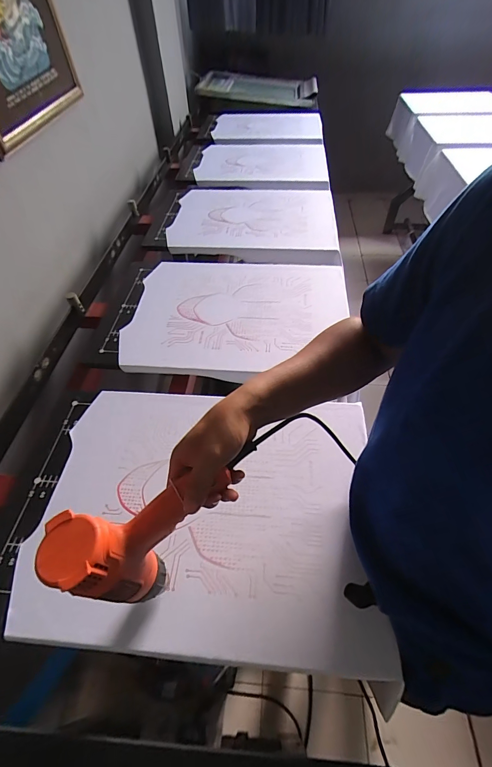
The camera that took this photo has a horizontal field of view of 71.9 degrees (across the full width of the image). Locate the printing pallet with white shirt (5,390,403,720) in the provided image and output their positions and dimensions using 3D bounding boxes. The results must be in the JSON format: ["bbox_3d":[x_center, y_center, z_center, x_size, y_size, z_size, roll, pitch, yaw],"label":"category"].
[{"bbox_3d":[-0.060,0.183,0.540,0.506,0.018,0.395,3,52,5],"label":"printing pallet with white shirt"}]

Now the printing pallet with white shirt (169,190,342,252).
[{"bbox_3d":[0.028,-0.580,1.152,0.532,0.040,0.461,1,52,4],"label":"printing pallet with white shirt"}]

